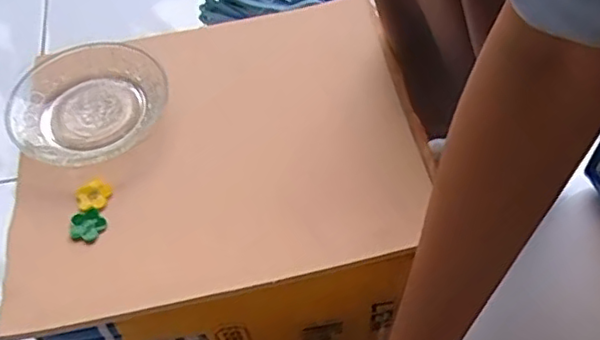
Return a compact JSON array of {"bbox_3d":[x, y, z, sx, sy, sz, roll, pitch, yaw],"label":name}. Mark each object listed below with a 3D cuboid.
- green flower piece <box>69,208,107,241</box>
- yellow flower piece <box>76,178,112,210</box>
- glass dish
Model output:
[{"bbox_3d":[-0.140,0.037,0.407,0.021,0.005,0.022,-2,55,3],"label":"green flower piece"},{"bbox_3d":[-0.140,0.017,0.419,0.023,0.006,0.021,-2,55,3],"label":"yellow flower piece"},{"bbox_3d":[-0.156,-0.049,0.458,0.107,0.020,0.110,-2,55,3],"label":"glass dish"}]

